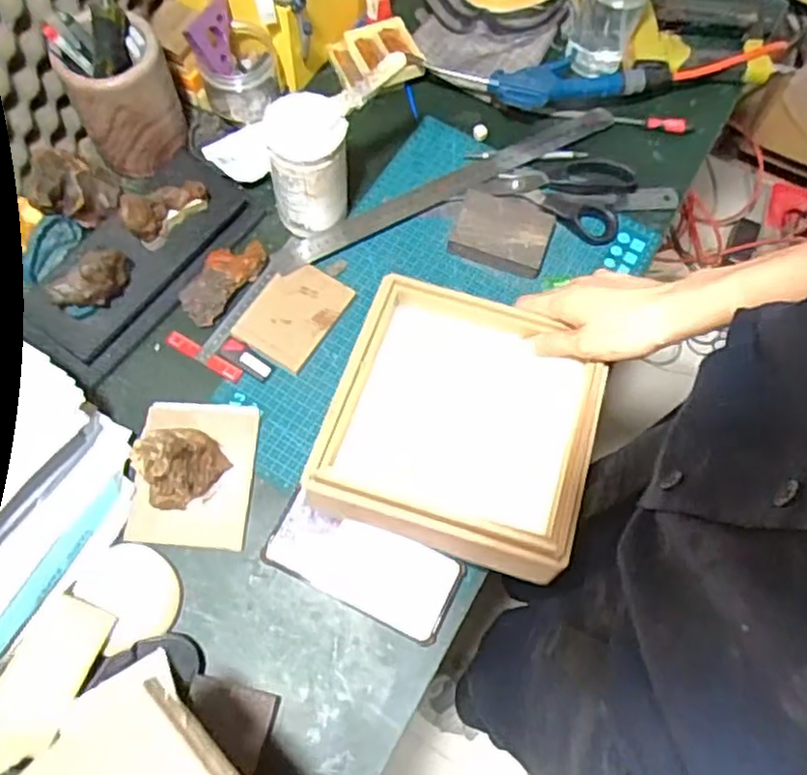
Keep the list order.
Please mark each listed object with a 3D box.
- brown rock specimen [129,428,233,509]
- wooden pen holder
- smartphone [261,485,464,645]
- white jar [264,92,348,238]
[{"bbox_3d":[-0.187,0.063,0.585,0.065,0.094,0.063,-6,70,-5],"label":"brown rock specimen"},{"bbox_3d":[-0.277,-0.287,0.701,0.100,0.123,0.092,-8,70,-5],"label":"wooden pen holder"},{"bbox_3d":[-0.036,0.153,0.604,0.162,0.009,0.073,25,82,5],"label":"smartphone"},{"bbox_3d":[-0.092,-0.215,0.685,0.072,0.123,0.073,1,69,-2],"label":"white jar"}]

